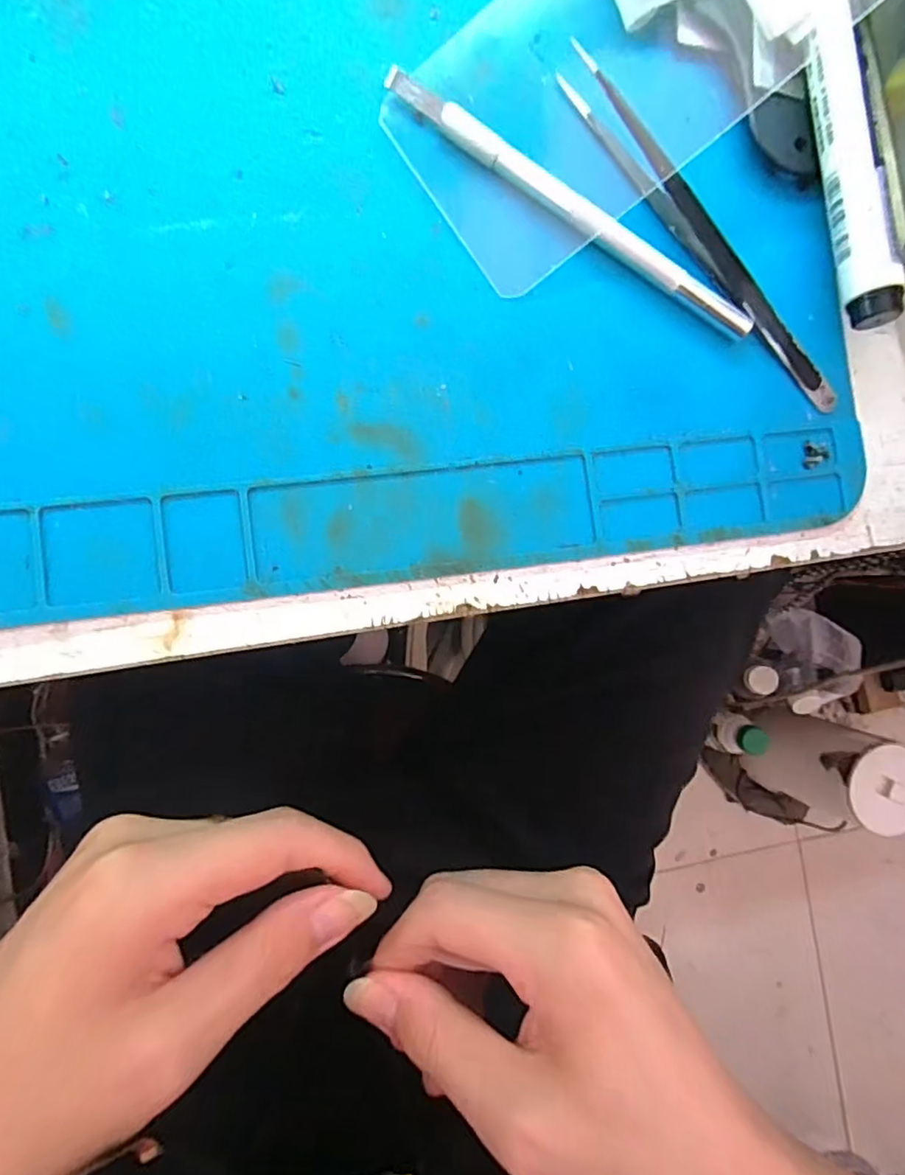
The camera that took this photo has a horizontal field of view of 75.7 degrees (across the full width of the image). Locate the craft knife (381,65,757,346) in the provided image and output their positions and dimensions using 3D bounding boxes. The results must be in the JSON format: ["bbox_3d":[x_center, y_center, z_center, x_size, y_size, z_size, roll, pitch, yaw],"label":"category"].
[{"bbox_3d":[0.037,-0.116,0.177,0.130,0.007,0.011,35,85,-5],"label":"craft knife"}]

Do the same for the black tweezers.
[{"bbox_3d":[0.078,-0.107,0.178,0.009,0.011,0.130,-41,94,-6],"label":"black tweezers"}]

